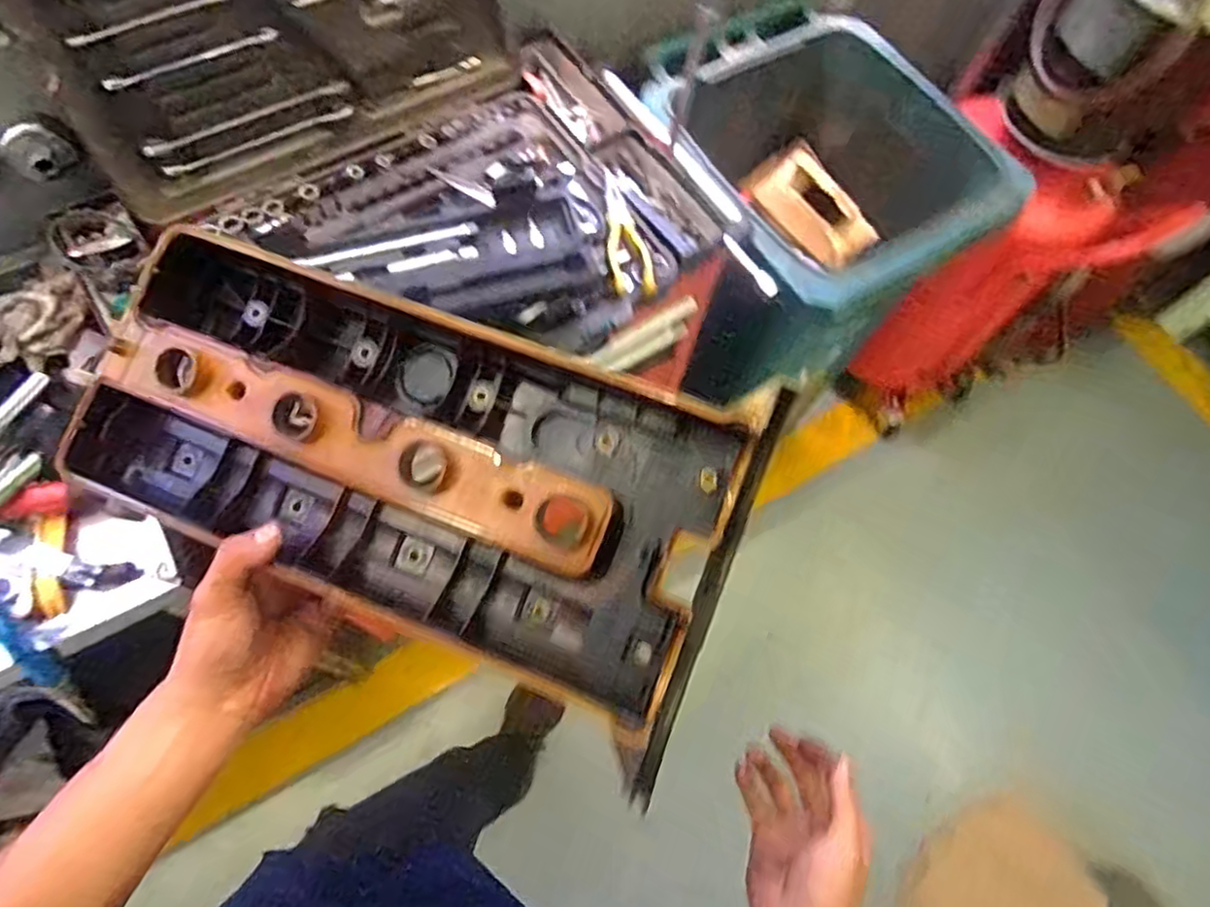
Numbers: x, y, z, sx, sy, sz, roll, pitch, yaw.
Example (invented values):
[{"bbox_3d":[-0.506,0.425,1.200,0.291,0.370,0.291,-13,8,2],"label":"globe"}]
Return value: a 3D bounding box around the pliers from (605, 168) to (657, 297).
[{"bbox_3d":[0.020,-0.270,0.821,0.049,0.018,0.193,-7,67,-7],"label":"pliers"}]

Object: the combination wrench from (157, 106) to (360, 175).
[{"bbox_3d":[-0.401,-0.366,0.800,0.219,0.018,0.012,-29,71,-15],"label":"combination wrench"}]

